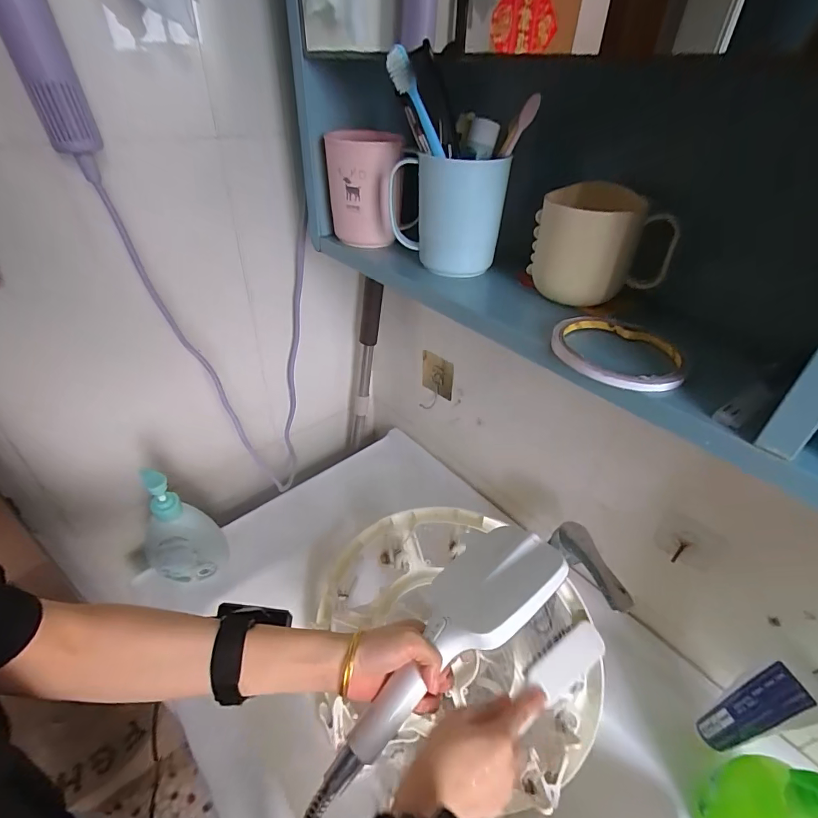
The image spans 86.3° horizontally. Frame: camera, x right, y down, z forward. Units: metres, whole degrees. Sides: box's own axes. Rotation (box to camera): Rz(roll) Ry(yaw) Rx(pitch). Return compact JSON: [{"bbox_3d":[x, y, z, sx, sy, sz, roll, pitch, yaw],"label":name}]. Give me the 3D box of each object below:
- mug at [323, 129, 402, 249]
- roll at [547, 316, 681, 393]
[{"bbox_3d":[-0.046,-0.218,0.440,0.064,0.108,0.075,-6,40,-10],"label":"mug"},{"bbox_3d":[0.148,-0.041,0.312,0.088,0.010,0.088,2,39,-1],"label":"roll"}]

